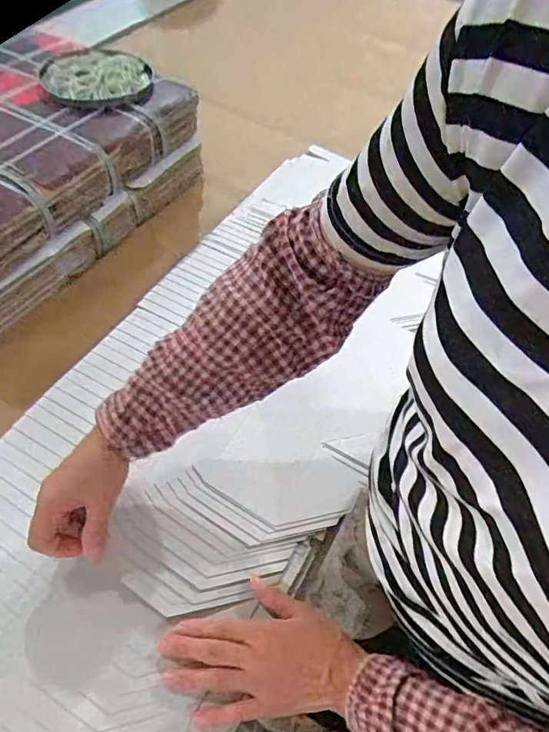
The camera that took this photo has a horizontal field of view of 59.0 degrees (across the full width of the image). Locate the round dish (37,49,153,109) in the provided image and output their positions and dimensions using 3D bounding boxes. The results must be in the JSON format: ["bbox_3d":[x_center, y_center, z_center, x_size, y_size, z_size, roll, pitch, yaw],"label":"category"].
[{"bbox_3d":[-0.272,-0.441,0.754,0.167,0.032,0.172,2,54,-3],"label":"round dish"}]

